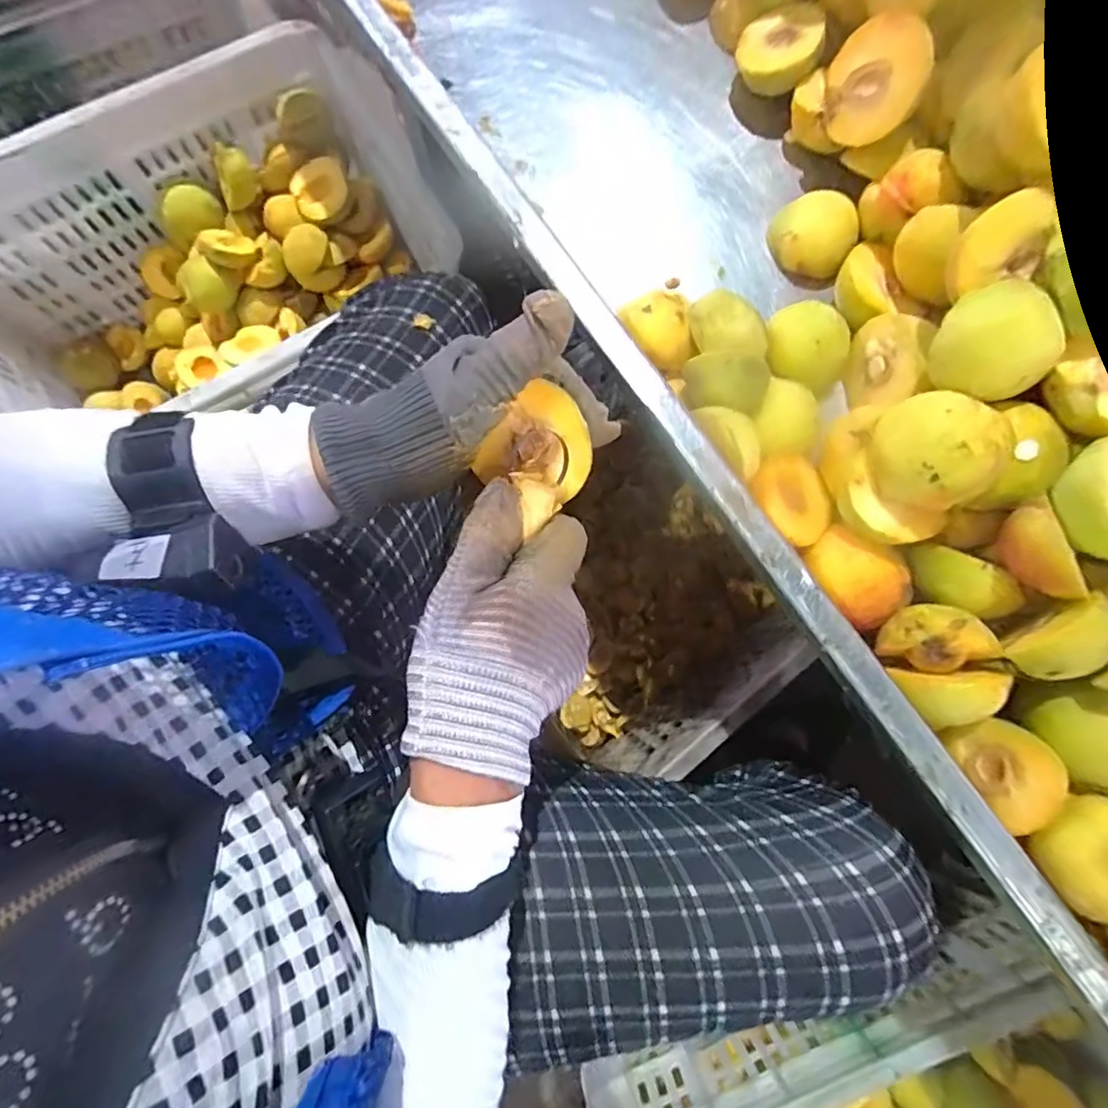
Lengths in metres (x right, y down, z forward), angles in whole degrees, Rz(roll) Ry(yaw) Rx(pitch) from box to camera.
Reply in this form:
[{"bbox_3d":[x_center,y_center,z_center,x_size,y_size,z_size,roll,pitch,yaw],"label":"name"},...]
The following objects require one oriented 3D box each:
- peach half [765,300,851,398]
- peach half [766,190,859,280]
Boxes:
[{"bbox_3d":[0.178,-0.145,0.395,0.063,0.031,0.051,43,81,7],"label":"peach half"},{"bbox_3d":[0.193,-0.238,0.419,0.060,0.026,0.054,33,80,5],"label":"peach half"}]

